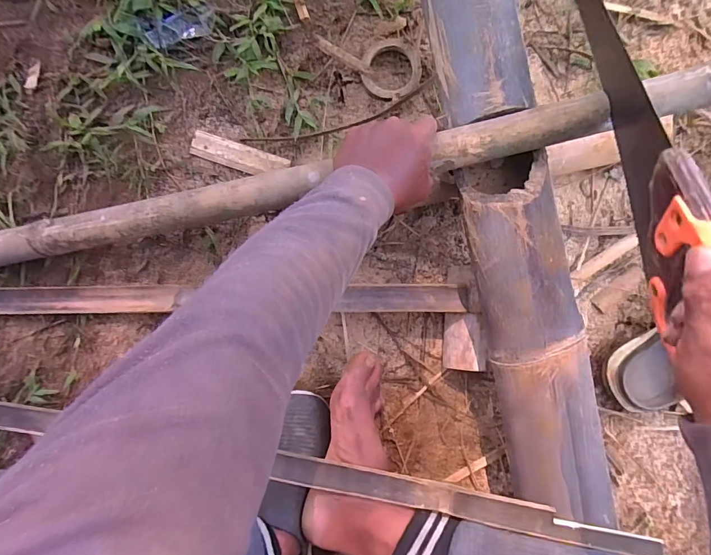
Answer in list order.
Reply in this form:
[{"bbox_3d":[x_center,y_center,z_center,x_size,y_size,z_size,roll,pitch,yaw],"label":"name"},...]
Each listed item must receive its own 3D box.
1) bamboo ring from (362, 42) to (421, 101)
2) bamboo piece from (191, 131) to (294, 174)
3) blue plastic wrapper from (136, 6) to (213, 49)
[{"bbox_3d":[0.049,-0.289,0.570,0.083,0.017,0.083,0,84,2],"label":"bamboo ring"},{"bbox_3d":[-0.159,-0.166,0.566,0.132,0.013,0.034,18,85,4],"label":"bamboo piece"},{"bbox_3d":[-0.250,-0.350,0.576,0.094,0.008,0.044,-16,84,0],"label":"blue plastic wrapper"}]

